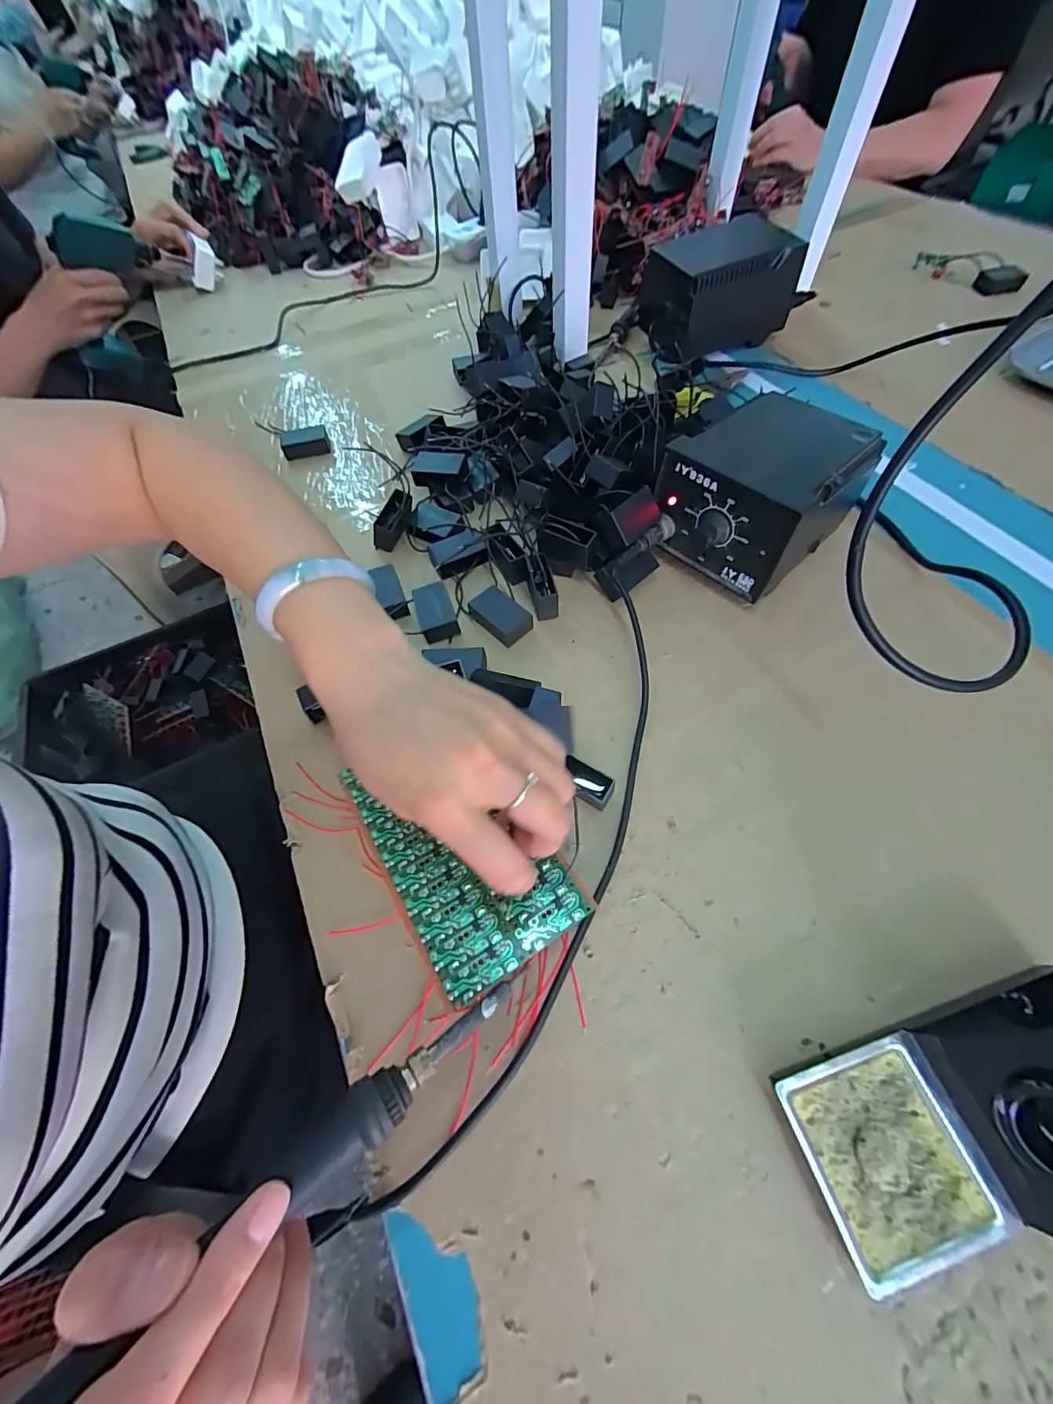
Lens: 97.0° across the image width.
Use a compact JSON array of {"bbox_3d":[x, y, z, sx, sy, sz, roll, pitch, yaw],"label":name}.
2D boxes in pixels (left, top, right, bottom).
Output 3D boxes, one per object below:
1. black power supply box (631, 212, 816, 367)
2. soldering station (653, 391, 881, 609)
[{"bbox_3d":[0.240,-0.496,0.559,0.179,0.087,0.130,-18,60,-6],"label":"black power supply box"},{"bbox_3d":[0.185,-0.168,0.374,0.142,0.098,0.111,-40,65,-17],"label":"soldering station"}]

